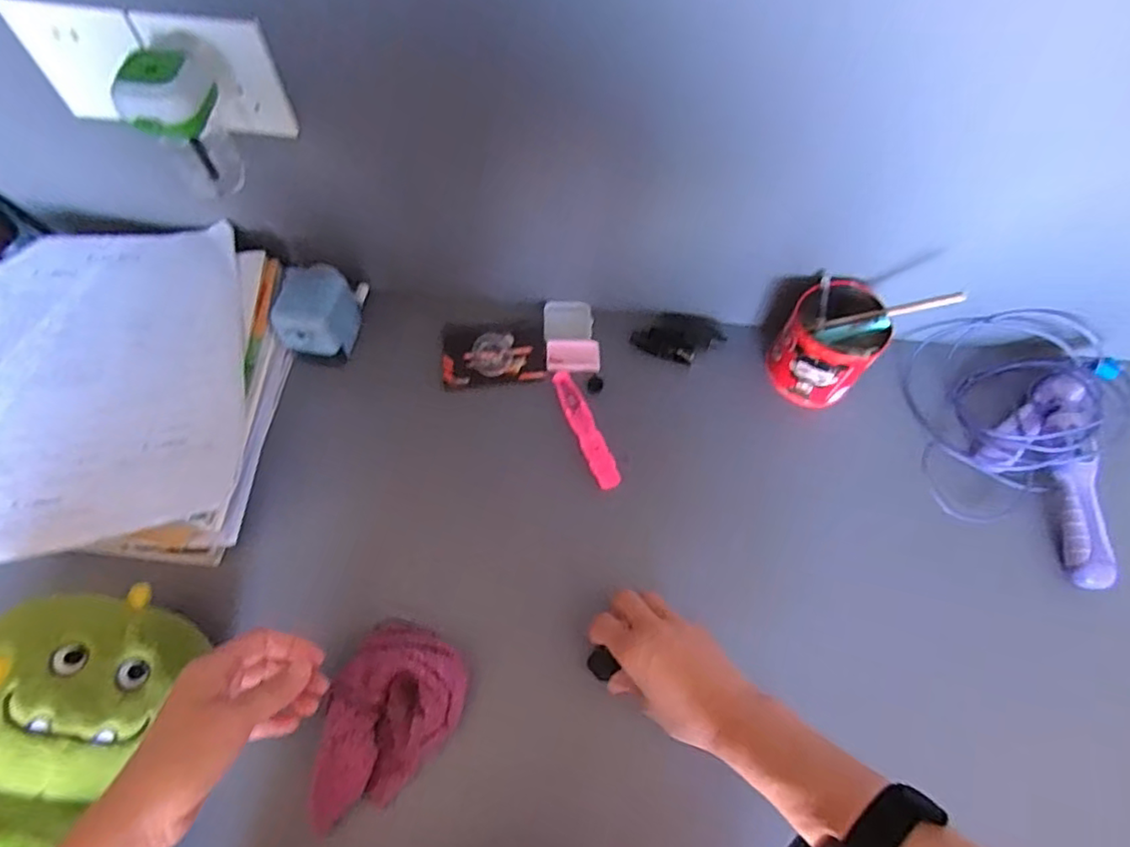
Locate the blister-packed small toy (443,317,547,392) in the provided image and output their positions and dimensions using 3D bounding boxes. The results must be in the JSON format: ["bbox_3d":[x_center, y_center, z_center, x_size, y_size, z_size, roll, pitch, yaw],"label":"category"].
[{"bbox_3d":[-0.071,-0.075,0.618,0.103,0.009,0.072,-6,64,-6],"label":"blister-packed small toy"}]

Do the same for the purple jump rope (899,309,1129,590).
[{"bbox_3d":[0.424,-0.002,0.589,0.195,0.052,0.256,21,64,8],"label":"purple jump rope"}]

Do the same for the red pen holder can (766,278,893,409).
[{"bbox_3d":[0.254,-0.077,0.597,0.088,0.089,0.089,34,67,14],"label":"red pen holder can"}]

